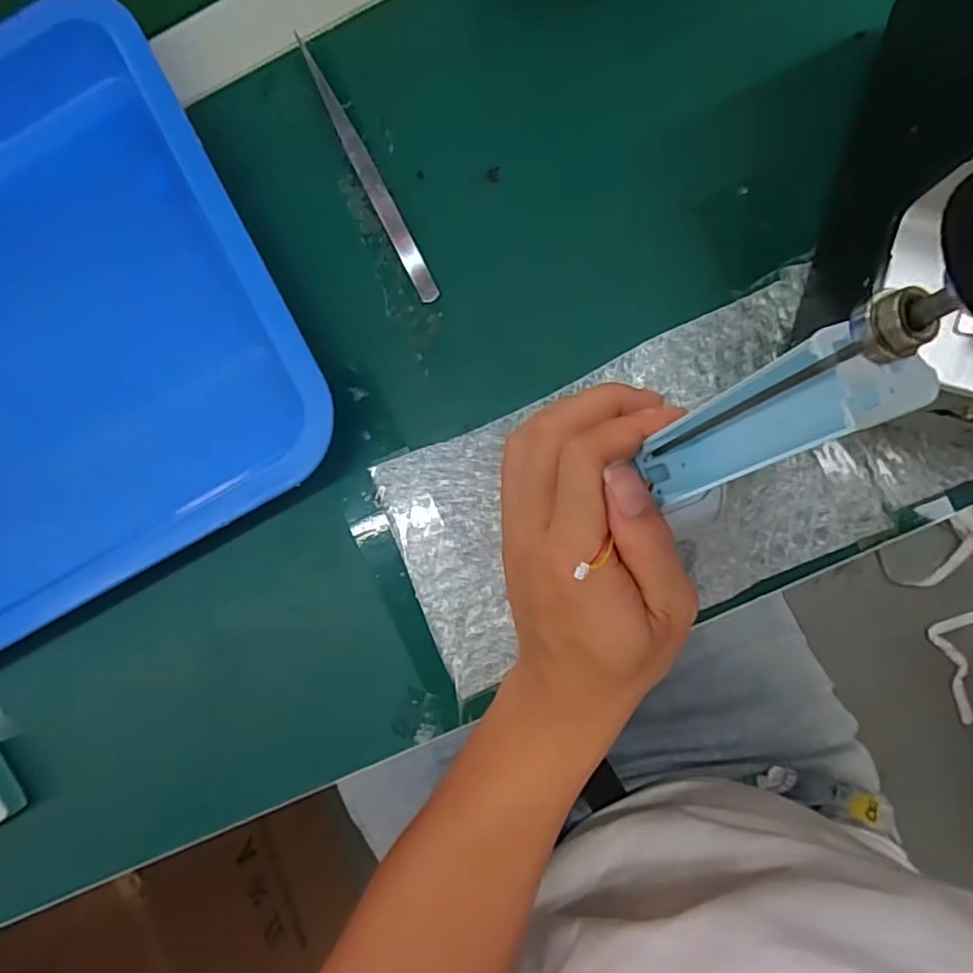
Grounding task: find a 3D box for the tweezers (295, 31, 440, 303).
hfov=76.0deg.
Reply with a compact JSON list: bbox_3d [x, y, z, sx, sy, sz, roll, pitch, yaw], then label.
[{"bbox_3d":[-0.059,-0.154,0.308,0.010,0.014,0.137,-27,86,3],"label":"tweezers"}]

